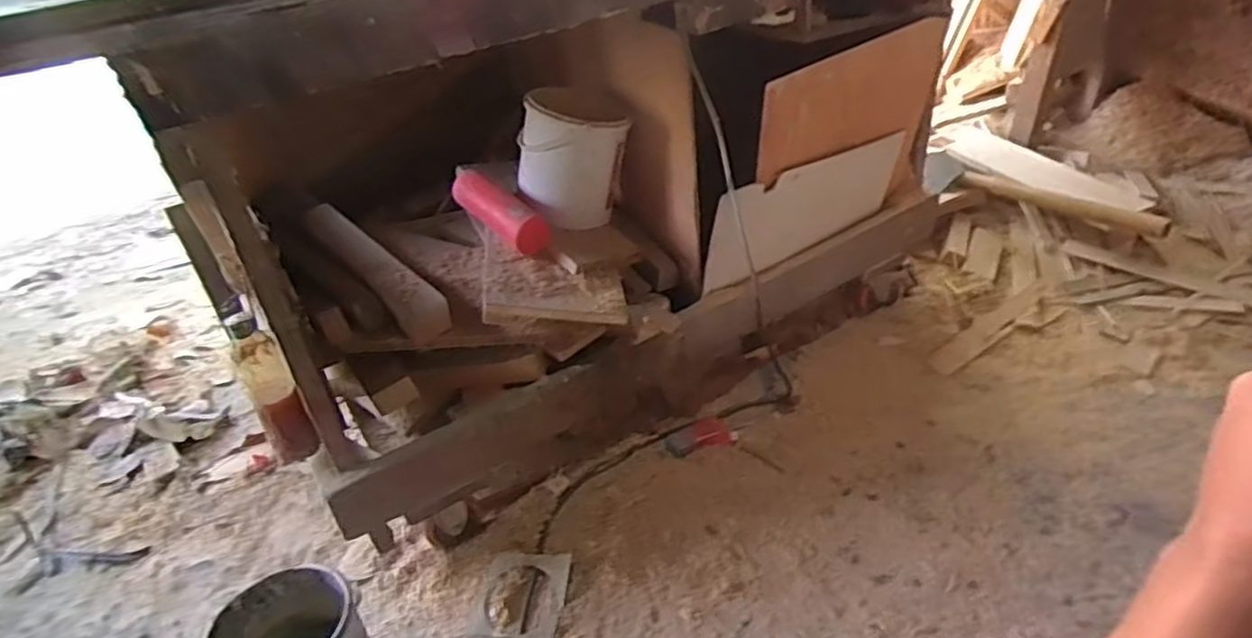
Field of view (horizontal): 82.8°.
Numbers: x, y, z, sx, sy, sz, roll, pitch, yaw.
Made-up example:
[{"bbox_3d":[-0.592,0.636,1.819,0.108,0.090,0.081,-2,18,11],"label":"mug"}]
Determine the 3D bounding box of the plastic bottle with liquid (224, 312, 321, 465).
[{"bbox_3d":[-0.465,0.098,0.939,0.056,0.217,0.066,-24,38,-25],"label":"plastic bottle with liquid"}]

